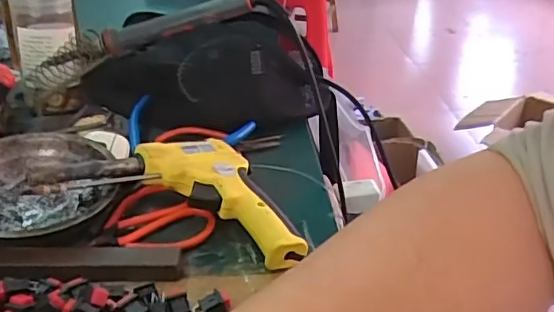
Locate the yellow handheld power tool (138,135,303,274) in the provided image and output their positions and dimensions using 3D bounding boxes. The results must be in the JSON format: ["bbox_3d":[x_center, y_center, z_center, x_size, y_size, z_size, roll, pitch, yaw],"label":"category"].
[{"bbox_3d":[-0.040,0.033,0.441,0.085,0.040,0.140,-18,36,-30],"label":"yellow handheld power tool"}]

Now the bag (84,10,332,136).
[{"bbox_3d":[-0.070,-0.086,0.590,0.245,0.083,0.122,-5,32,-12],"label":"bag"}]

